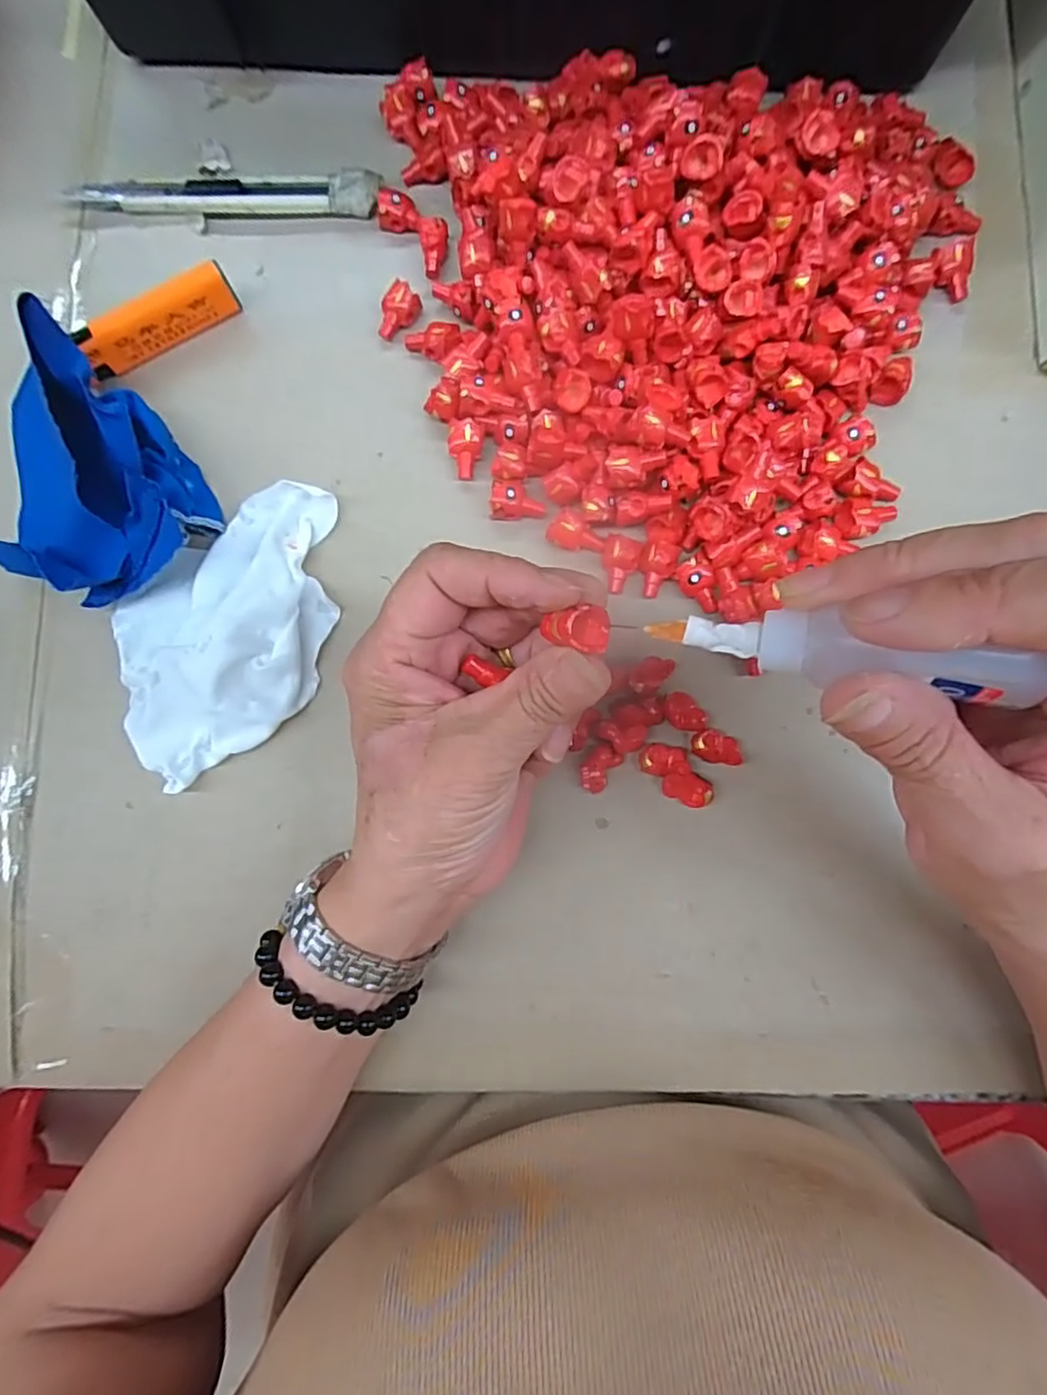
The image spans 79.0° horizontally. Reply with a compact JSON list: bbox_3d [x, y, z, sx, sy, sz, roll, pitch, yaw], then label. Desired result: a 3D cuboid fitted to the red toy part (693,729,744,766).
[{"bbox_3d":[0.083,0.021,0.272,0.022,0.007,0.013,20,84,4],"label":"red toy part"}]

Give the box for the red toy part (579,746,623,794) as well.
[{"bbox_3d":[0.032,0.031,0.276,0.013,0.014,0.020,34,86,5],"label":"red toy part"}]

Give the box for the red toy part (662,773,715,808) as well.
[{"bbox_3d":[0.070,0.039,0.272,0.021,0.009,0.013,25,85,5],"label":"red toy part"}]

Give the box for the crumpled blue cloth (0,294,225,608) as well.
[{"bbox_3d":[-0.198,-0.096,0.278,0.094,0.051,0.114,-27,83,-1],"label":"crumpled blue cloth"}]

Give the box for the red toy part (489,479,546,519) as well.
[{"bbox_3d":[-0.003,-0.090,0.291,0.024,0.013,0.018,-3,83,2],"label":"red toy part"}]

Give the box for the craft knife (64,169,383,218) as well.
[{"bbox_3d":[-0.147,-0.251,0.317,0.151,0.012,0.019,0,83,2],"label":"craft knife"}]

